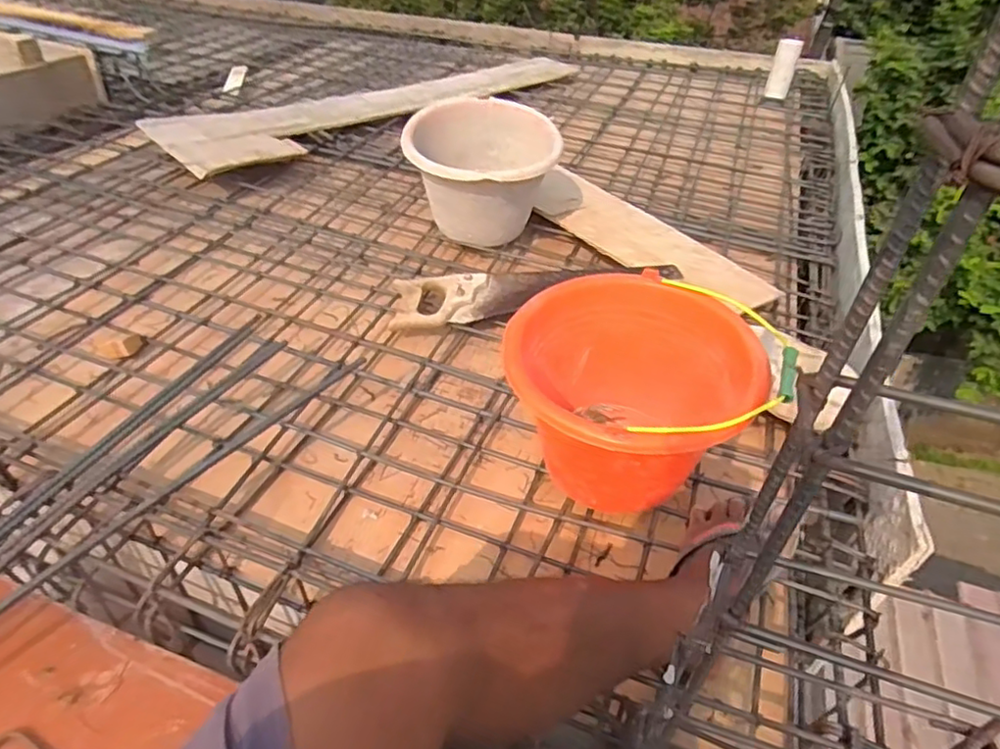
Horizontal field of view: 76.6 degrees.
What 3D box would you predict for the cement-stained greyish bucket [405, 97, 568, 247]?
[{"bbox_3d":[-0.037,-0.361,1.196,0.264,0.227,0.227,3,39,-3],"label":"cement-stained greyish bucket"}]

